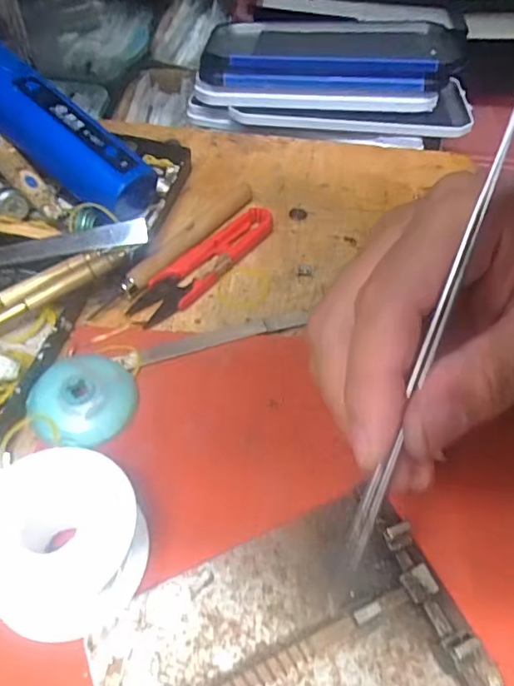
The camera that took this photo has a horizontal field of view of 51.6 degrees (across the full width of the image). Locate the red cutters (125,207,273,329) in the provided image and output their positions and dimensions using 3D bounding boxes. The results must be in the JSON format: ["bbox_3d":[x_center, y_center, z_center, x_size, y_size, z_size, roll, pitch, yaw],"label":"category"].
[{"bbox_3d":[-0.027,-0.044,0.285,0.023,0.009,0.097,37,59,23],"label":"red cutters"}]

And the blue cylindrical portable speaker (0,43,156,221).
[{"bbox_3d":[-0.118,-0.119,0.293,0.131,0.033,0.036,38,57,0],"label":"blue cylindrical portable speaker"}]

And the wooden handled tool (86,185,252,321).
[{"bbox_3d":[-0.043,-0.054,0.290,0.013,0.010,0.121,33,58,20],"label":"wooden handled tool"}]

